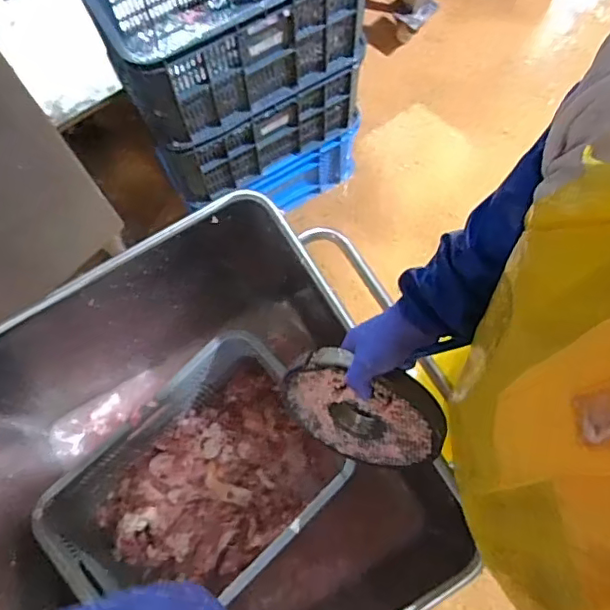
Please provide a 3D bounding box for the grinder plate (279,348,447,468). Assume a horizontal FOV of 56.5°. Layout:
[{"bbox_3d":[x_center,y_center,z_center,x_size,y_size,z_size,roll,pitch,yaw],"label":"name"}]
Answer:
[{"bbox_3d":[0.067,0.135,0.715,0.199,0.193,0.026,41,49,-12],"label":"grinder plate"}]

